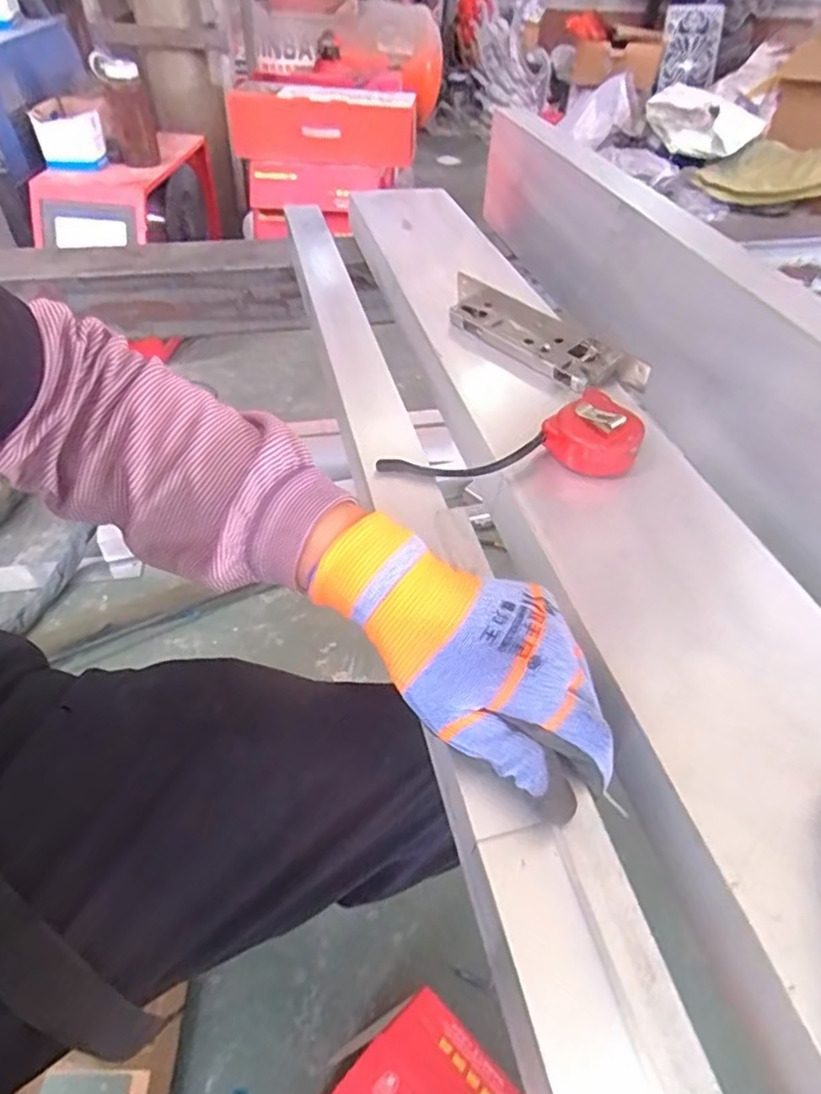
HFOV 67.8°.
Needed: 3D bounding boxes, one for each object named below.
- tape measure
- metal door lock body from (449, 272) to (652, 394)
[{"bbox_3d":[0.141,-0.085,0.459,0.065,0.034,0.067,33,53,26],"label":"tape measure"},{"bbox_3d":[0.113,-0.203,0.581,0.055,0.034,0.233,-29,54,-27],"label":"metal door lock body"}]

